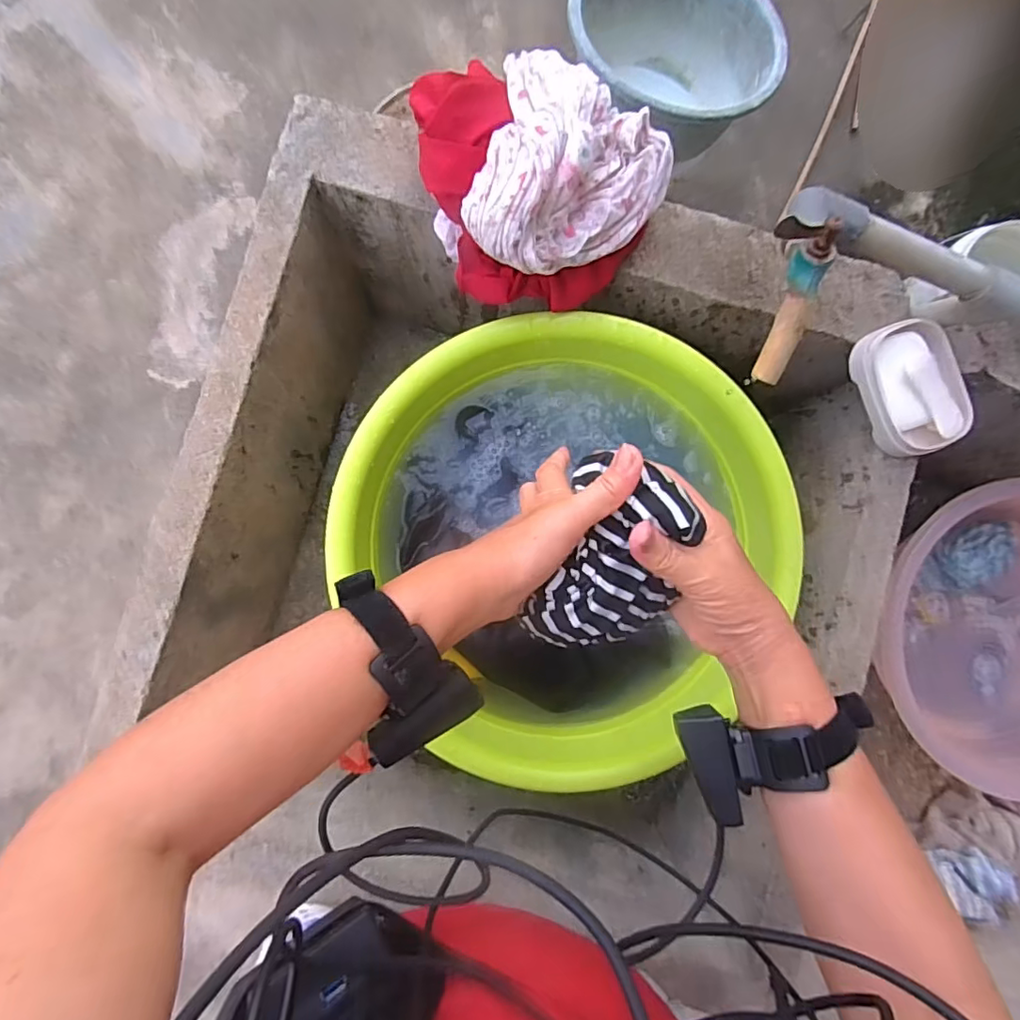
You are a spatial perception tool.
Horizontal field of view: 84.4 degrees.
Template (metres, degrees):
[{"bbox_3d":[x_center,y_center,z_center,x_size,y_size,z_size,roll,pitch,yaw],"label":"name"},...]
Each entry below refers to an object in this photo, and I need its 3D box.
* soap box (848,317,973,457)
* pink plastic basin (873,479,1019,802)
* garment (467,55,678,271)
[{"bbox_3d":[0.388,-0.118,0.539,0.085,0.039,0.123,-20,90,-3],"label":"soap box"},{"bbox_3d":[0.680,0.178,0.743,0.458,0.118,0.387,32,88,-1],"label":"pink plastic basin"},{"bbox_3d":[0.053,-0.282,0.456,0.150,0.078,0.178,20,88,-2],"label":"garment"}]

